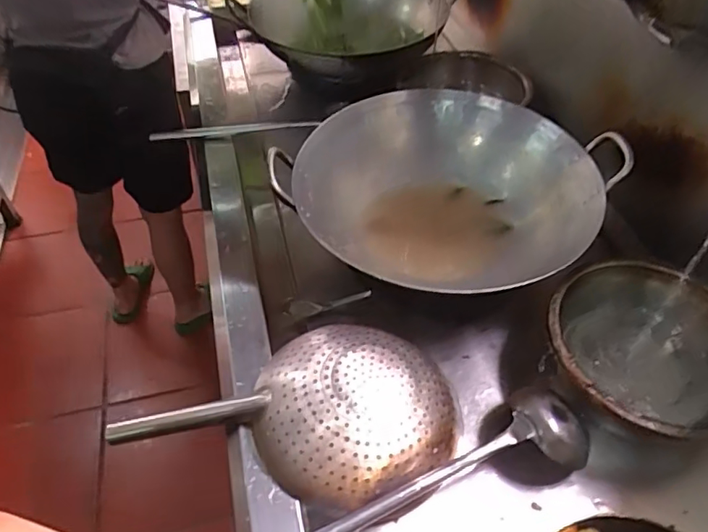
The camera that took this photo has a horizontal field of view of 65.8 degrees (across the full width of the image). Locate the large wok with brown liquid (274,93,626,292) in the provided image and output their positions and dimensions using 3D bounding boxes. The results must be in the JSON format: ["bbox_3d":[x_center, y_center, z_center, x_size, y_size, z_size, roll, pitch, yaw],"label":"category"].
[{"bbox_3d":[0.157,-0.123,0.959,0.486,0.149,0.464,1,48,-1],"label":"large wok with brown liquid"}]

